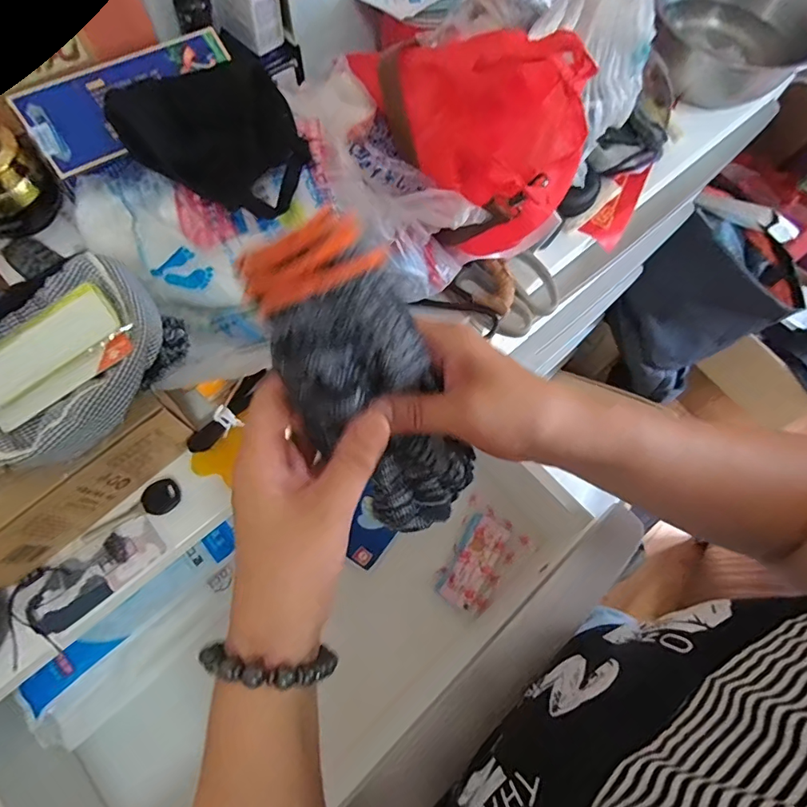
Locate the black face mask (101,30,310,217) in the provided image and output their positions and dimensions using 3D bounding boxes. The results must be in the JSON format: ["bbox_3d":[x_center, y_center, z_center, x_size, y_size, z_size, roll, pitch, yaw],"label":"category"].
[{"bbox_3d":[-0.126,-0.194,0.325,0.116,0.035,0.144,-39,75,-16],"label":"black face mask"}]

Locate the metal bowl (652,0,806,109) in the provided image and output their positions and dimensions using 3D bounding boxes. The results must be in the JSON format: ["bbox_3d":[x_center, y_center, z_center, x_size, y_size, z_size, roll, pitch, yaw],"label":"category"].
[{"bbox_3d":[0.381,-0.450,0.571,0.174,0.074,0.191,1,69,-2],"label":"metal bowl"}]

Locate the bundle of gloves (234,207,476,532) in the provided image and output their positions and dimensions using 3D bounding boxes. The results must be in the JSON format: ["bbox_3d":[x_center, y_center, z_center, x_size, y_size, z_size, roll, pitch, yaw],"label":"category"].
[{"bbox_3d":[-0.013,-0.001,0.238,0.069,0.175,0.033,-37,36,-15],"label":"bundle of gloves"}]

